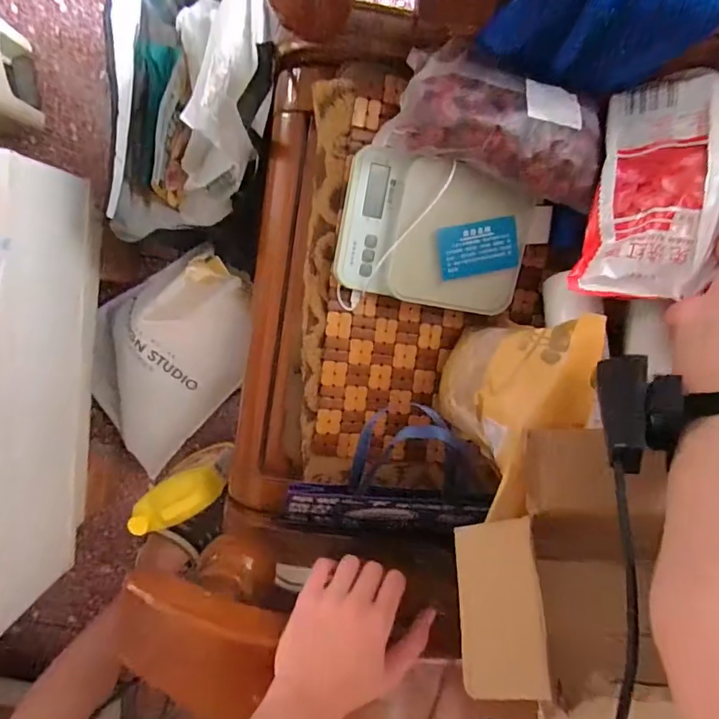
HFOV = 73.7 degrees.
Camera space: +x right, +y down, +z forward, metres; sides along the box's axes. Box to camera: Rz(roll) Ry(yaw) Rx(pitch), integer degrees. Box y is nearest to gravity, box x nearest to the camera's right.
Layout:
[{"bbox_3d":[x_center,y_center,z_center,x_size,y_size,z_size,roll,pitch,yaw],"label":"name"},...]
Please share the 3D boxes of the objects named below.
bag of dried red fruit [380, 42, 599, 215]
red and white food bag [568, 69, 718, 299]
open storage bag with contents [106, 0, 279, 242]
[{"bbox_3d":[0.134,-0.222,0.448,0.203,0.055,0.103,15,99,-3],"label":"bag of dried red fruit"},{"bbox_3d":[0.300,-0.147,0.422,0.159,0.084,0.199,12,99,-2],"label":"red and white food bag"},{"bbox_3d":[-0.200,-0.339,0.616,0.199,0.227,0.313,6,99,-1],"label":"open storage bag with contents"}]

